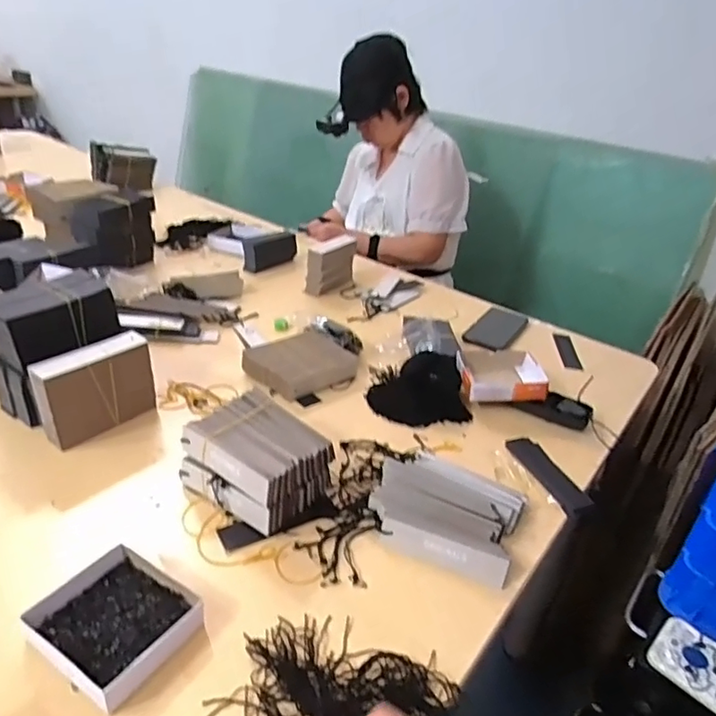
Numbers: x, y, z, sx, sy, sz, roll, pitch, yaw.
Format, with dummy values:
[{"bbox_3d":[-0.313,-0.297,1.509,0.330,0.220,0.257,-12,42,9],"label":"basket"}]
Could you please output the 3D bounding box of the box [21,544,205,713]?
[{"bbox_3d":[-0.199,0.214,0.469,0.113,0.027,0.099,22,34,25],"label":"box"}]

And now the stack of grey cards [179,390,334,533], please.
[{"bbox_3d":[-0.108,0.111,0.607,0.130,0.076,0.104,26,35,29],"label":"stack of grey cards"}]

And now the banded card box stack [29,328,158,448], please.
[{"bbox_3d":[-0.308,0.035,0.669,0.035,0.104,0.127,27,36,30],"label":"banded card box stack"}]

